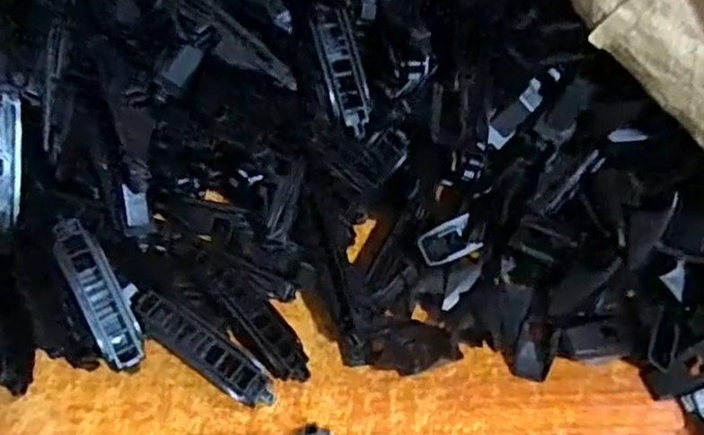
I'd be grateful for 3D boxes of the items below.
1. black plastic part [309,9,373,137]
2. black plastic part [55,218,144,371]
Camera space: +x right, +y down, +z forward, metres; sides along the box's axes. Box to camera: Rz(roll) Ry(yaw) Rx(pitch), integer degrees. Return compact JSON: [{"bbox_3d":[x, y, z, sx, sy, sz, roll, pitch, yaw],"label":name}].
[{"bbox_3d":[-0.004,-0.071,0.343,0.020,0.004,0.062,-15,92,-9],"label":"black plastic part"},{"bbox_3d":[-0.120,0.035,0.338,0.023,0.010,0.075,-26,92,-15],"label":"black plastic part"}]

